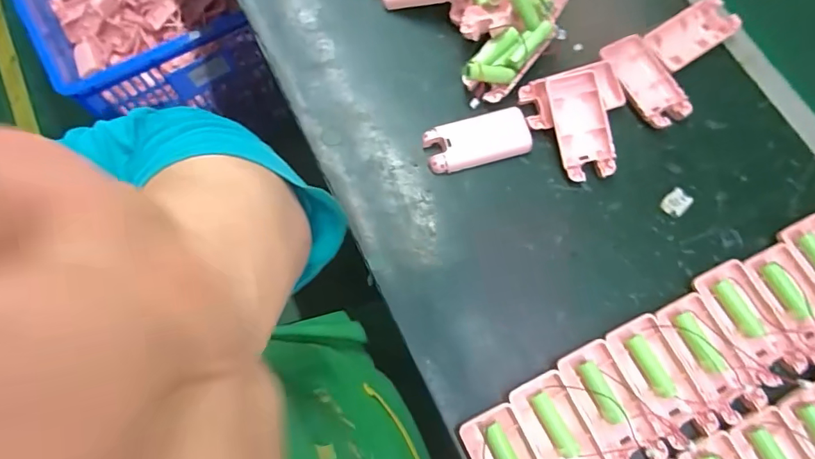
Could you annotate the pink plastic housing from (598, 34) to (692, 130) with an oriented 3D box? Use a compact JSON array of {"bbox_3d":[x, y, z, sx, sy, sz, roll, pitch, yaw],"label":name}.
[{"bbox_3d":[0.221,-0.138,0.436,0.047,0.016,0.093,-33,76,-8],"label":"pink plastic housing"}]

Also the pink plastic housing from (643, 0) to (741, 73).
[{"bbox_3d":[0.272,-0.187,0.445,0.093,0.013,0.042,-32,76,-8],"label":"pink plastic housing"}]

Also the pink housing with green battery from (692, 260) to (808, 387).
[{"bbox_3d":[0.274,0.074,0.373,0.047,0.013,0.094,-23,75,-8],"label":"pink housing with green battery"}]

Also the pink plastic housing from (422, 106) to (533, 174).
[{"bbox_3d":[0.063,-0.080,0.422,0.094,0.015,0.042,-13,75,-3],"label":"pink plastic housing"}]

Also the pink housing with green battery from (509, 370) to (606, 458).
[{"bbox_3d":[0.118,0.159,0.349,0.044,0.012,0.095,-26,75,-9],"label":"pink housing with green battery"}]

